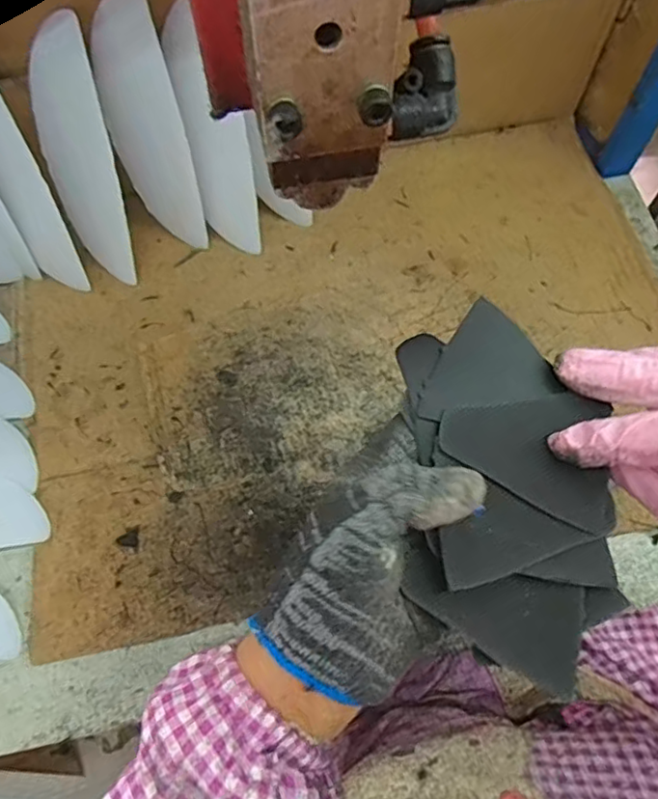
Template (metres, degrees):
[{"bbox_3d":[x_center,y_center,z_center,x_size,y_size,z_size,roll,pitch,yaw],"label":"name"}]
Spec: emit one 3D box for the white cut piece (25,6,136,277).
[{"bbox_3d":[-0.196,-0.189,0.482,0.049,0.189,0.011,-9,27,-3],"label":"white cut piece"}]

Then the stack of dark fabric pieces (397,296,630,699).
[{"bbox_3d":[0.075,0.037,0.262,0.082,0.015,0.154,-7,72,-2],"label":"stack of dark fabric pieces"}]

